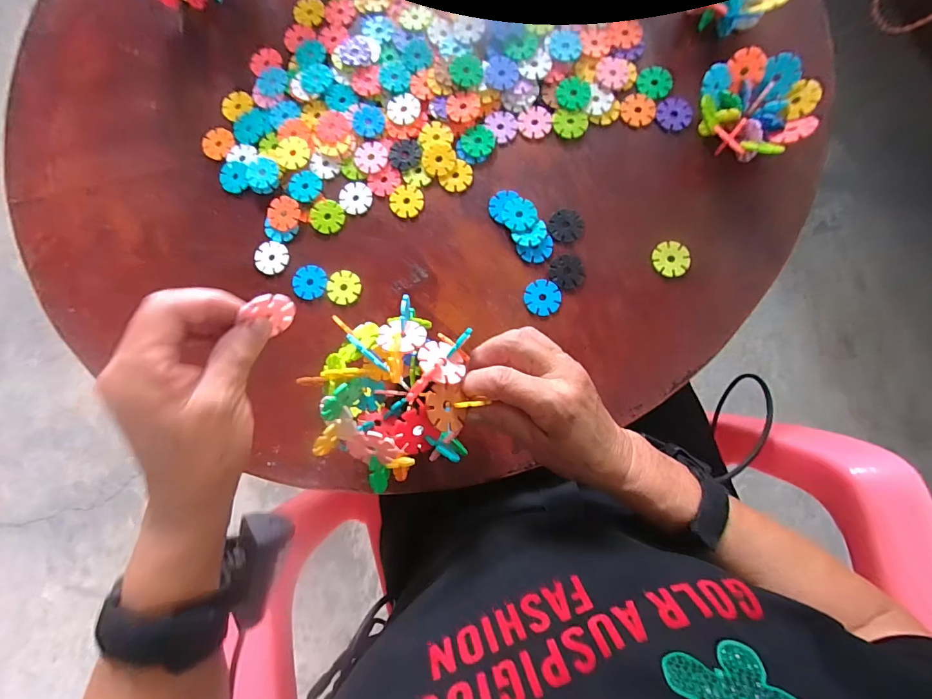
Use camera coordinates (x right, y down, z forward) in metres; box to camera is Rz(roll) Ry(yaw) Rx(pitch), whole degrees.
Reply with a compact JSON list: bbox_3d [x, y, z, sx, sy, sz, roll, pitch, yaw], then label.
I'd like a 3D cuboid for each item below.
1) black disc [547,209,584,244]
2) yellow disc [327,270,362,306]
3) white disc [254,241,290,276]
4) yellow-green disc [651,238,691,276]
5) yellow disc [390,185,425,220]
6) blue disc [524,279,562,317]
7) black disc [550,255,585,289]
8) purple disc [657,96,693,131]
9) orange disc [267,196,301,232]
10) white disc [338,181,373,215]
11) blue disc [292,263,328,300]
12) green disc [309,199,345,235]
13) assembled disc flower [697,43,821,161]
[{"bbox_3d":[0.090,-0.112,0.372,0.032,0.004,0.030,-1,83,5],"label":"black disc"},{"bbox_3d":[-0.114,-0.058,0.384,0.031,0.004,0.030,-1,83,5],"label":"yellow disc"},{"bbox_3d":[-0.186,-0.088,0.393,0.032,0.004,0.032,-1,83,5],"label":"white disc"},{"bbox_3d":[0.182,-0.081,0.364,0.030,0.004,0.033,-1,83,5],"label":"yellow-green disc"},{"bbox_3d":[-0.057,-0.141,0.390,0.032,0.004,0.032,-1,83,5],"label":"yellow disc"},{"bbox_3d":[0.068,-0.047,0.363,0.032,0.004,0.032,-1,83,5],"label":"blue disc"},{"bbox_3d":[0.091,-0.070,0.364,0.029,0.004,0.030,-1,83,5],"label":"black disc"},{"bbox_3d":[0.194,-0.220,0.382,0.030,0.004,0.035,14,84,6],"label":"purple disc"},{"bbox_3d":[-0.174,-0.130,0.394,0.031,0.004,0.032,0,91,1],"label":"orange disc"},{"bbox_3d":[-0.106,-0.146,0.395,0.032,0.004,0.033,-1,83,5],"label":"white disc"},{"bbox_3d":[-0.147,-0.064,0.386,0.032,0.004,0.033,-1,83,5],"label":"blue disc"},{"bbox_3d":[-0.133,-0.127,0.393,0.033,0.004,0.033,-1,83,5],"label":"green disc"},{"bbox_3d":[0.244,-0.206,0.359,0.088,0.042,0.086,9,84,6],"label":"assembled disc flower"}]

